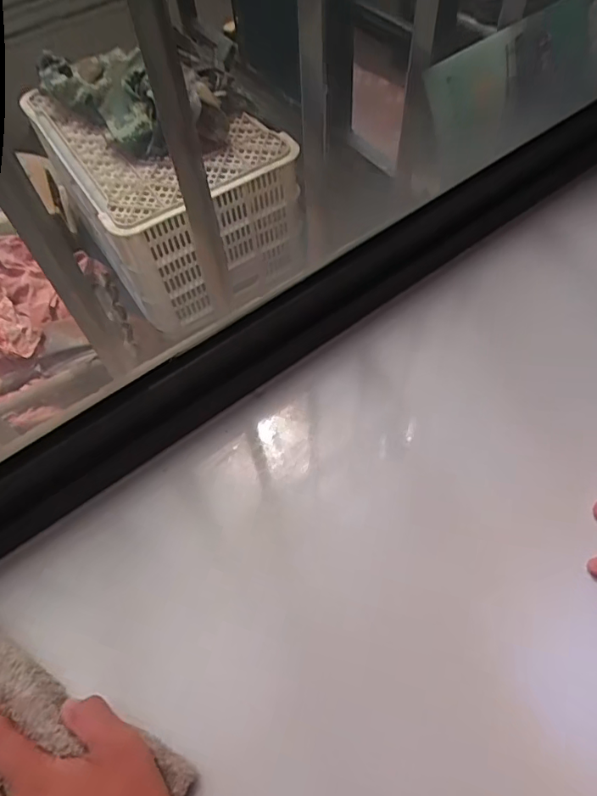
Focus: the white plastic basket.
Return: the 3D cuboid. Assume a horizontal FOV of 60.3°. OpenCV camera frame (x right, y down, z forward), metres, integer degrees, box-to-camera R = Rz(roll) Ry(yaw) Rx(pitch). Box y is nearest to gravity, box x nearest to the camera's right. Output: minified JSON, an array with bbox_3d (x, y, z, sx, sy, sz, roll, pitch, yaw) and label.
[{"bbox_3d":[-0.277,-0.485,1.246,0.431,0.298,0.480,-29,61,-15],"label":"white plastic basket"}]

